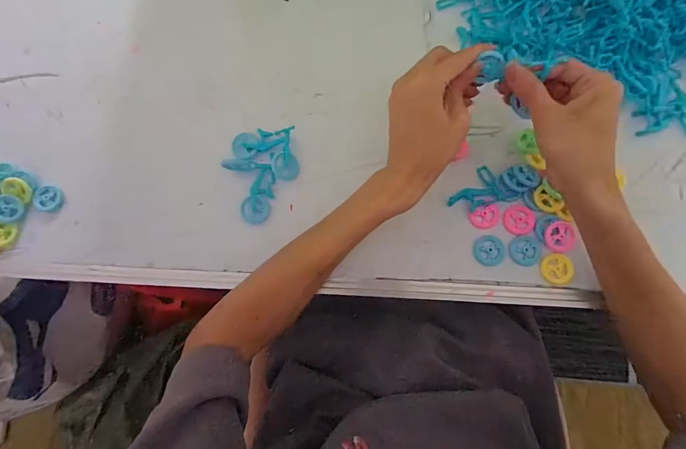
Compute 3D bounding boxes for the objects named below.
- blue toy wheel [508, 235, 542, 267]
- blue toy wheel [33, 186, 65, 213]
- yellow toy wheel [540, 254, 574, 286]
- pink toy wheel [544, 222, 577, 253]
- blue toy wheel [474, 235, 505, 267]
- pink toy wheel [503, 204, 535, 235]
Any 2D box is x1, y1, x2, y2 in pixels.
[{"bbox_3d":[0.182,0.026,0.358,0.030,0.004,0.030,0,82,3],"label":"blue toy wheel"},{"bbox_3d":[-0.316,-0.027,0.385,0.030,0.007,0.028,0,82,3],"label":"blue toy wheel"},{"bbox_3d":[0.211,0.044,0.353,0.030,0.004,0.029,0,82,3],"label":"yellow toy wheel"},{"bbox_3d":[0.212,0.012,0.352,0.026,0.008,0.030,-1,82,2],"label":"pink toy wheel"},{"bbox_3d":[0.147,0.026,0.359,0.029,0.004,0.030,0,82,3],"label":"blue toy wheel"},{"bbox_3d":[0.178,-0.005,0.362,0.029,0.004,0.029,0,82,3],"label":"pink toy wheel"}]

